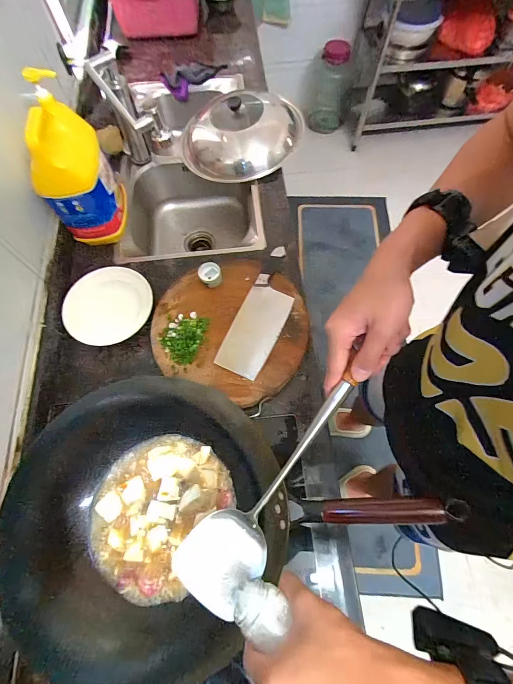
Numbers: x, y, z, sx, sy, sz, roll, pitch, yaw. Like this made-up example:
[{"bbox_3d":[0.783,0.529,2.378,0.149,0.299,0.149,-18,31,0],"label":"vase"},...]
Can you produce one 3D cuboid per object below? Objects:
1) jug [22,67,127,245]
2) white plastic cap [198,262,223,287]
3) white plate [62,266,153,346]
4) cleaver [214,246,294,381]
[{"bbox_3d":[-0.407,-0.387,0.727,0.122,0.281,0.177,-7,69,-2],"label":"jug"},{"bbox_3d":[-0.106,-0.154,0.743,0.053,0.043,0.044,-12,69,-4],"label":"white plastic cap"},{"bbox_3d":[-0.332,-0.090,0.719,0.181,0.024,0.186,-11,69,-3],"label":"white plate"},{"bbox_3d":[0.018,-0.073,0.715,0.102,0.025,0.311,20,70,9],"label":"cleaver"}]

